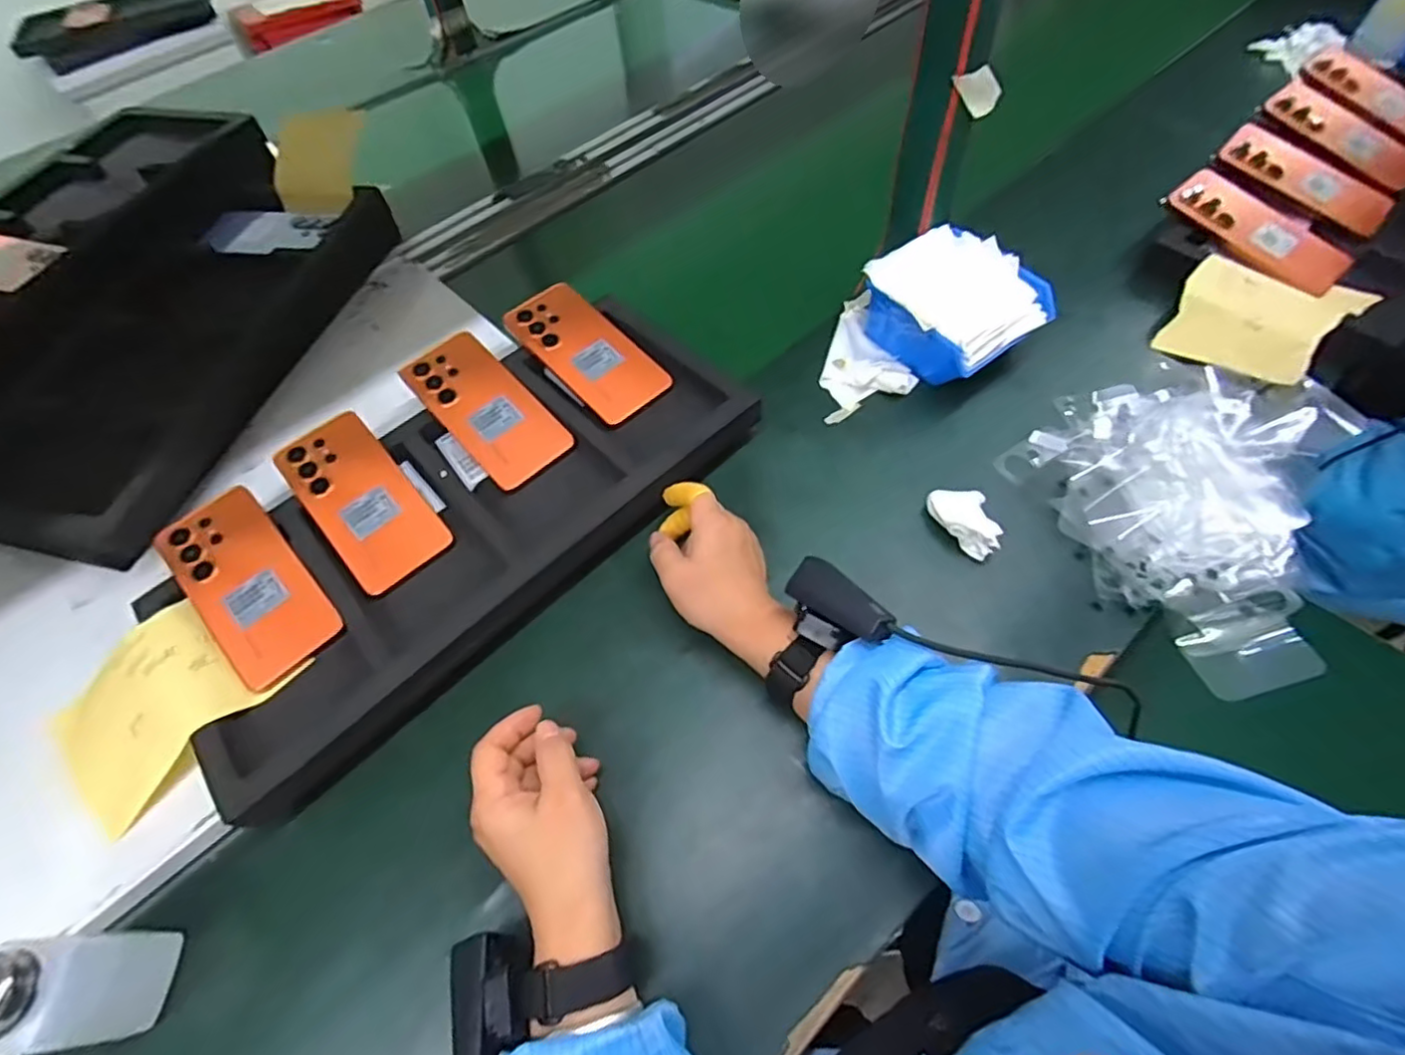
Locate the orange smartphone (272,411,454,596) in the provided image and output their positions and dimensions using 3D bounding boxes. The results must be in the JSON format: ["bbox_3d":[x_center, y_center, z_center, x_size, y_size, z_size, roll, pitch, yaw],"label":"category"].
[{"bbox_3d":[-0.285,-0.025,0.526,0.077,0.007,0.173,-38,72,-18],"label":"orange smartphone"}]

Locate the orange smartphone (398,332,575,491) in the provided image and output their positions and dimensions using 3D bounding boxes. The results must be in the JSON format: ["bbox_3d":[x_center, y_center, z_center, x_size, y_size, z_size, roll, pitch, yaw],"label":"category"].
[{"bbox_3d":[-0.194,-0.109,0.569,0.079,0.006,0.166,-39,73,-17],"label":"orange smartphone"}]

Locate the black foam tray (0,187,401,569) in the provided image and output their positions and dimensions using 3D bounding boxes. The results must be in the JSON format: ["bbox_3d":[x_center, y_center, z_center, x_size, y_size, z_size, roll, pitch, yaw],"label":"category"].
[{"bbox_3d":[-0.523,-0.190,0.648,0.208,0.069,0.483,7,58,8],"label":"black foam tray"}]

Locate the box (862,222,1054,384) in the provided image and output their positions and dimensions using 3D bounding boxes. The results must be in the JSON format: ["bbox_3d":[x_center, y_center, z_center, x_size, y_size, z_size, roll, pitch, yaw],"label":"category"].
[{"bbox_3d":[0.234,-0.203,0.602,0.120,0.086,0.138,-30,60,-15],"label":"box"}]

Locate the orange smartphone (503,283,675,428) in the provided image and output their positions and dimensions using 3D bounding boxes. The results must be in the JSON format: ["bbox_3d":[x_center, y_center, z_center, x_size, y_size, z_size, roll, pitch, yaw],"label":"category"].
[{"bbox_3d":[-0.109,-0.168,0.598,0.077,0.004,0.168,-40,74,-15],"label":"orange smartphone"}]

